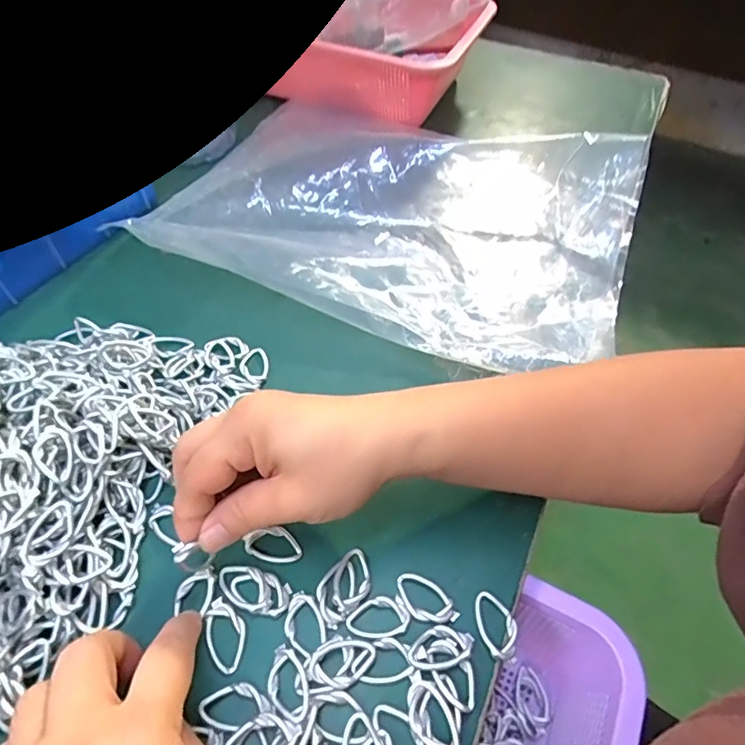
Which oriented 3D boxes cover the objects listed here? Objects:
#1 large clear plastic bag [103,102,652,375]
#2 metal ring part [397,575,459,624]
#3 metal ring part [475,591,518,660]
[{"bbox_3d":[0.020,-0.146,0.433,0.393,0.053,0.261,18,54,10],"label":"large clear plastic bag"},{"bbox_3d":[0.028,0.118,0.263,0.020,0.004,0.034,-34,62,-24],"label":"metal ring part"},{"bbox_3d":[0.064,0.127,0.257,0.018,0.004,0.031,-13,55,-12],"label":"metal ring part"}]

